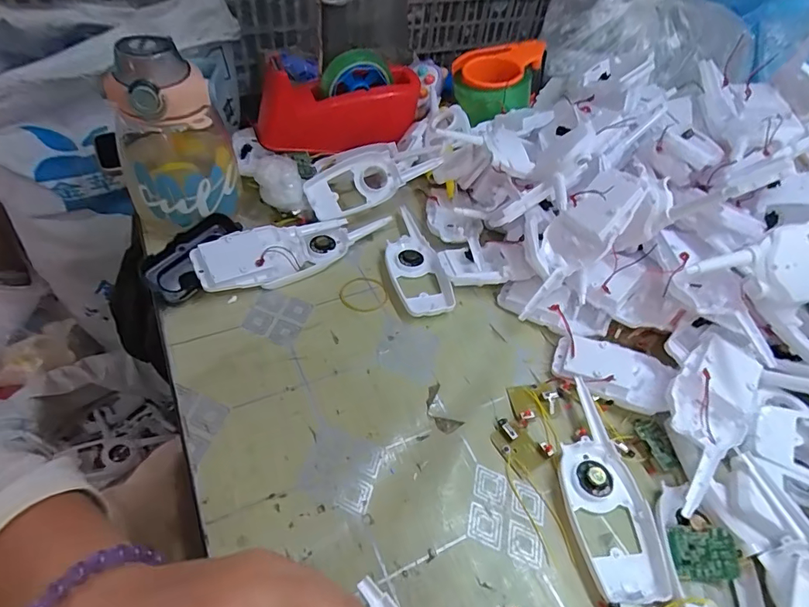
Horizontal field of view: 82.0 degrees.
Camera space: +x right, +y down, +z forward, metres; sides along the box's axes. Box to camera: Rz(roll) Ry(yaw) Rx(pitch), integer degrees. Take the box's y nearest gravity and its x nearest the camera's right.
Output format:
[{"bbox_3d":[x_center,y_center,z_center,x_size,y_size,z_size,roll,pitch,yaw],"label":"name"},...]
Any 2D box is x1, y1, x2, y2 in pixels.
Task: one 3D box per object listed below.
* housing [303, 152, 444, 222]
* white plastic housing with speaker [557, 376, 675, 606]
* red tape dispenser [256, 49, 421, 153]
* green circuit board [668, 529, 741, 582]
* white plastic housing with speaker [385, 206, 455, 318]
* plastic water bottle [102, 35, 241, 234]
[{"bbox_3d":[-0.038,-0.147,0.549,0.164,0.045,0.061,-20,53,-22],"label":"housing"},{"bbox_3d":[0.151,0.138,0.361,0.057,0.014,0.159,-1,48,-7],"label":"white plastic housing with speaker"},{"bbox_3d":[-0.084,-0.254,0.594,0.203,0.114,0.058,-18,53,-21],"label":"red tape dispenser"},{"bbox_3d":[0.211,0.178,0.328,0.040,0.004,0.032,-9,73,13],"label":"green circuit board"},{"bbox_3d":[0.008,-0.047,0.507,0.055,0.020,0.155,-7,49,-12],"label":"white plastic housing with speaker"},{"bbox_3d":[-0.231,-0.168,0.459,0.101,0.156,0.097,-19,53,-22],"label":"plastic water bottle"}]

